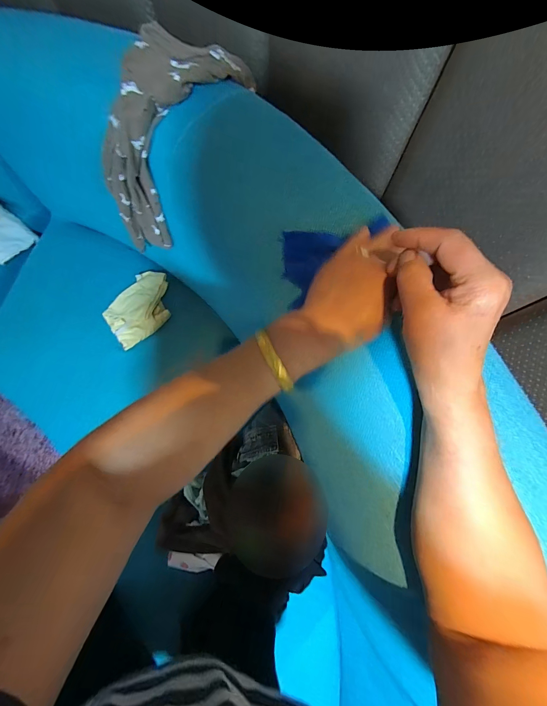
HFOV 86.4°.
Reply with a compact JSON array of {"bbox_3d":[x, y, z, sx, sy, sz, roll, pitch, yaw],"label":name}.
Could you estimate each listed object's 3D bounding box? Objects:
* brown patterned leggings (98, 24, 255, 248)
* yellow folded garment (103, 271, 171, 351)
[{"bbox_3d":[-0.194,-0.312,0.509,0.176,0.389,0.104,-22,75,-45],"label":"brown patterned leggings"},{"bbox_3d":[-0.376,-0.131,0.823,0.199,0.037,0.169,-38,80,-7],"label":"yellow folded garment"}]

